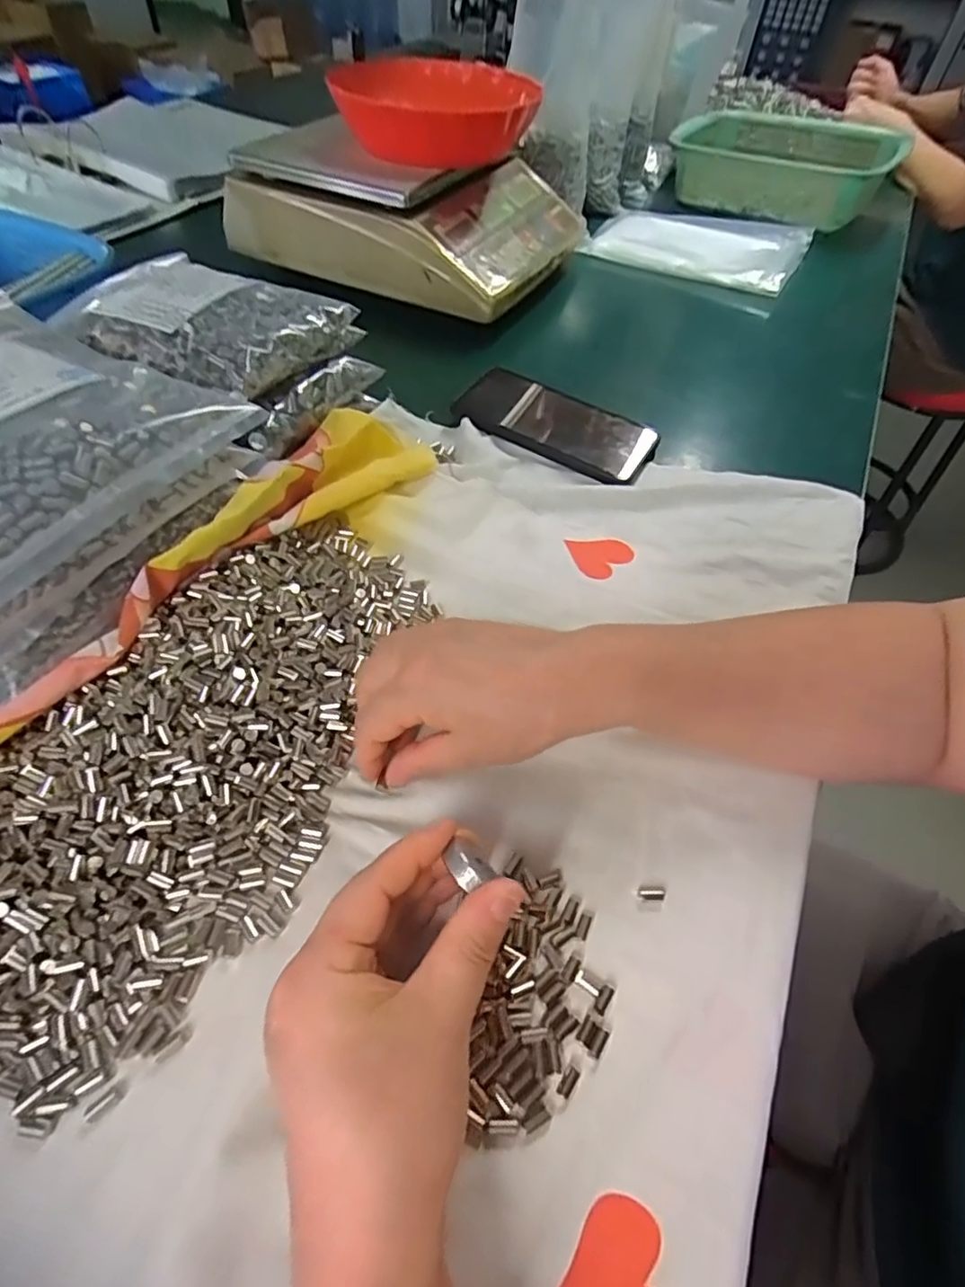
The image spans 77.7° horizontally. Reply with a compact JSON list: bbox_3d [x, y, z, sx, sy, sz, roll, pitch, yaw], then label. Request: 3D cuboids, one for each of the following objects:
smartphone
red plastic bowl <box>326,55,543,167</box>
[{"bbox_3d":[0.058,-0.184,0.498,0.167,0.011,0.079,28,56,15],"label":"smartphone"},{"bbox_3d":[-0.048,-0.568,0.635,0.198,0.048,0.198,3,53,-3],"label":"red plastic bowl"}]

